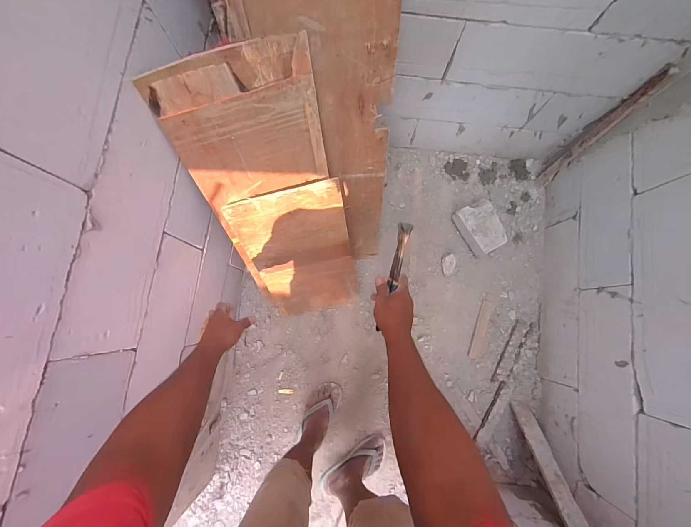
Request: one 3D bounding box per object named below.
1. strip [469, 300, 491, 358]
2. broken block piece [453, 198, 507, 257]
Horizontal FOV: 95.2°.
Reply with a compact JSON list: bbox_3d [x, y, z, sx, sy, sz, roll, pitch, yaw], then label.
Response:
[{"bbox_3d":[0.554,0.268,1.283,0.043,0.007,0.235,19,80,3],"label":"strip"},{"bbox_3d":[0.552,-0.142,1.294,0.141,0.119,0.217,-20,80,-4],"label":"broken block piece"}]

